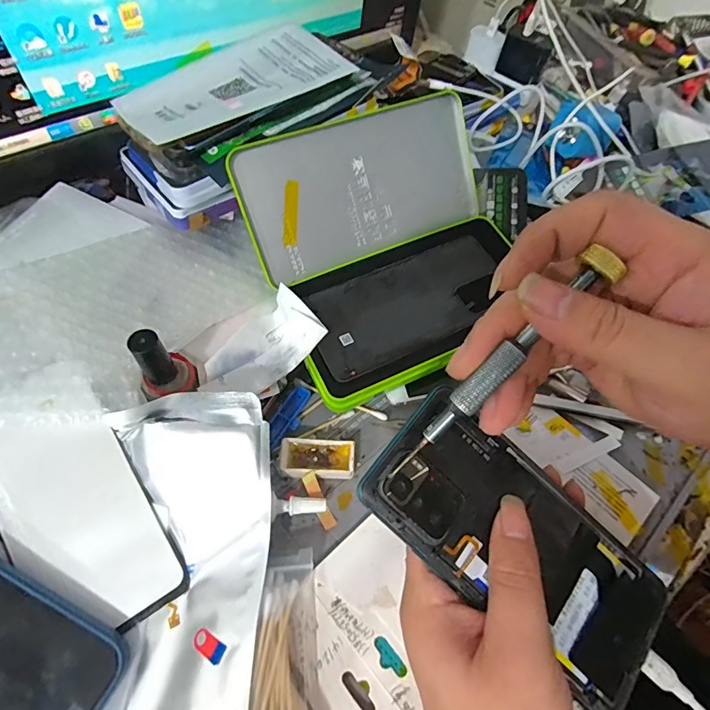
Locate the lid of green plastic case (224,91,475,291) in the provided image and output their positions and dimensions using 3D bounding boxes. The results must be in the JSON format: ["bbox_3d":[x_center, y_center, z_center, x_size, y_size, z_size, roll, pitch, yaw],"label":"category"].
[{"bbox_3d":[0.007,-0.131,0.334,0.193,0.097,0.010,-23,23,-14],"label":"lid of green plastic case"}]

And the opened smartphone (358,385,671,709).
[{"bbox_3d":[0.082,0.094,0.210,0.162,0.006,0.071,42,70,-1],"label":"opened smartphone"}]

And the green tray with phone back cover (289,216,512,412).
[{"bbox_3d":[0.045,-0.039,0.323,0.185,0.024,0.103,-22,63,-17],"label":"green tray with phone back cover"}]

